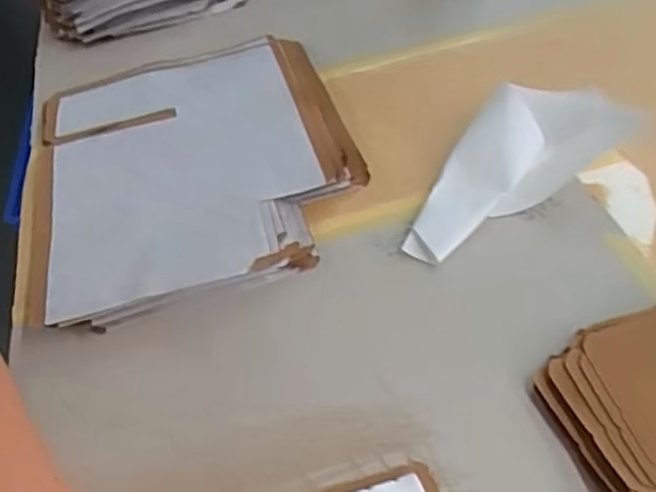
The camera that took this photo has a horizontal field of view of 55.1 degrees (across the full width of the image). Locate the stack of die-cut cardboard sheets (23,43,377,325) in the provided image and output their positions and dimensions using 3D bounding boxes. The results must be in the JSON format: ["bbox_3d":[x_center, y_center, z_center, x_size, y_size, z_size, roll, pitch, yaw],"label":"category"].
[{"bbox_3d":[-0.099,-0.065,0.452,0.218,0.022,0.248,-18,49,-5],"label":"stack of die-cut cardboard sheets"}]

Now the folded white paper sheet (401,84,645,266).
[{"bbox_3d":[0.118,-0.058,0.410,0.181,0.026,0.072,-34,52,-18],"label":"folded white paper sheet"}]

